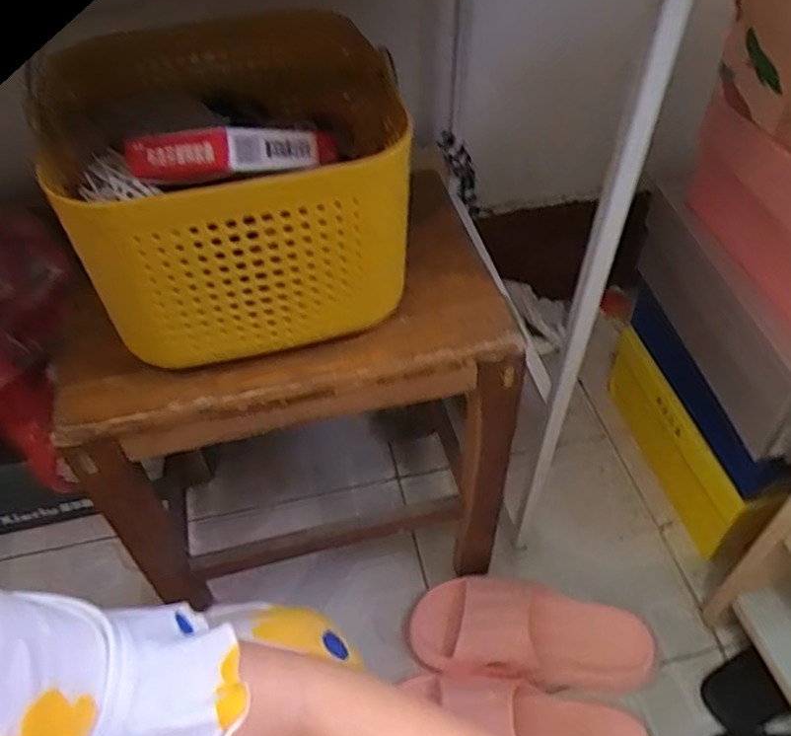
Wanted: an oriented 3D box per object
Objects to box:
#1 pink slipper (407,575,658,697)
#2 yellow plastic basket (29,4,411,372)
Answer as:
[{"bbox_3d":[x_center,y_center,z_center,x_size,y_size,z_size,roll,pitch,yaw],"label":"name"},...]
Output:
[{"bbox_3d":[0.148,0.295,0.771,0.263,0.064,0.101,6,49,7],"label":"pink slipper"},{"bbox_3d":[-0.116,-0.152,0.527,0.227,0.144,0.269,-10,49,-7],"label":"yellow plastic basket"}]

